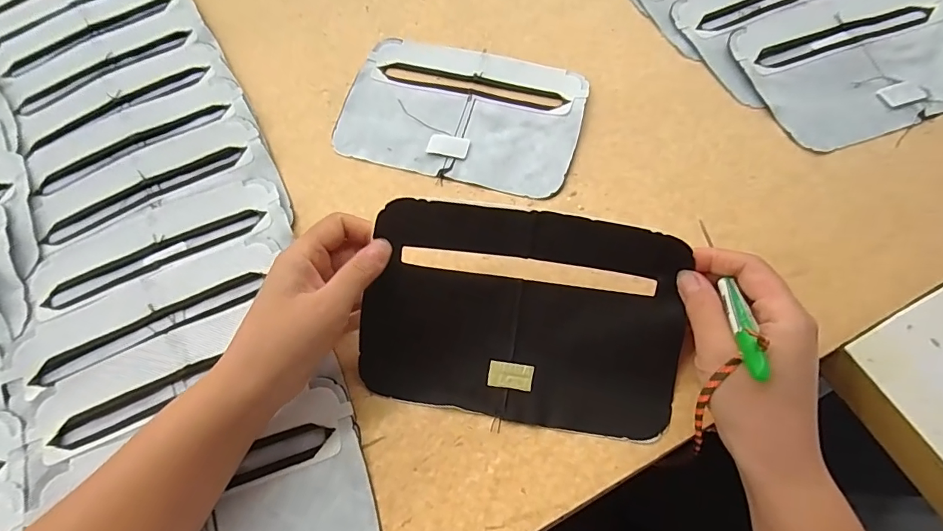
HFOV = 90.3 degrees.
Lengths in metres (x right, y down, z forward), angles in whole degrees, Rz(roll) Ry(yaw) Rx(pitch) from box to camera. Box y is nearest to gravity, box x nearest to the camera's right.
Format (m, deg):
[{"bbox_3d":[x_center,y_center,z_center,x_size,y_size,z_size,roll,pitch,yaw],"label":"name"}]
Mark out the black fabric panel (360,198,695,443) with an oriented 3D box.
[{"bbox_3d":[0.031,0.031,0.292,0.190,0.016,0.125,7,93,5],"label":"black fabric panel"}]

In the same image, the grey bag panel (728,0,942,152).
[{"bbox_3d":[0.325,-0.168,0.383,0.196,0.009,0.127,-18,68,-4],"label":"grey bag panel"}]

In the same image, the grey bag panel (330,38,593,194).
[{"bbox_3d":[-0.009,-0.130,0.390,0.193,0.006,0.127,14,69,9],"label":"grey bag panel"}]

